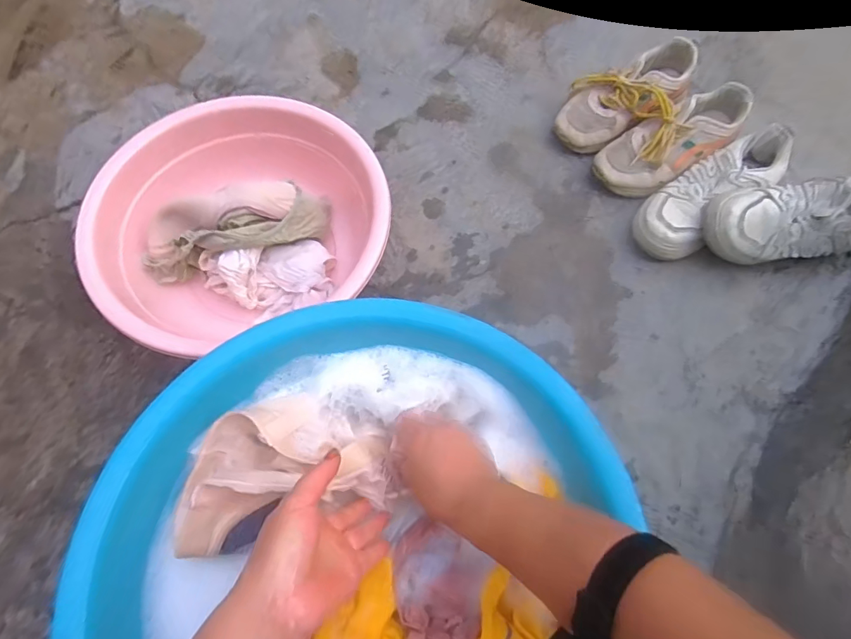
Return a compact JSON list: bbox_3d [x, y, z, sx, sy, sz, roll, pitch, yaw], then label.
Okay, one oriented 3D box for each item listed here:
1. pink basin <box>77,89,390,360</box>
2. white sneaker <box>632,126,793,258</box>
[{"bbox_3d":[-0.234,-0.118,0.625,0.346,0.129,0.294,-17,71,-9],"label":"pink basin"},{"bbox_3d":[0.399,-0.175,0.675,0.237,0.095,0.094,-34,74,-14],"label":"white sneaker"}]

